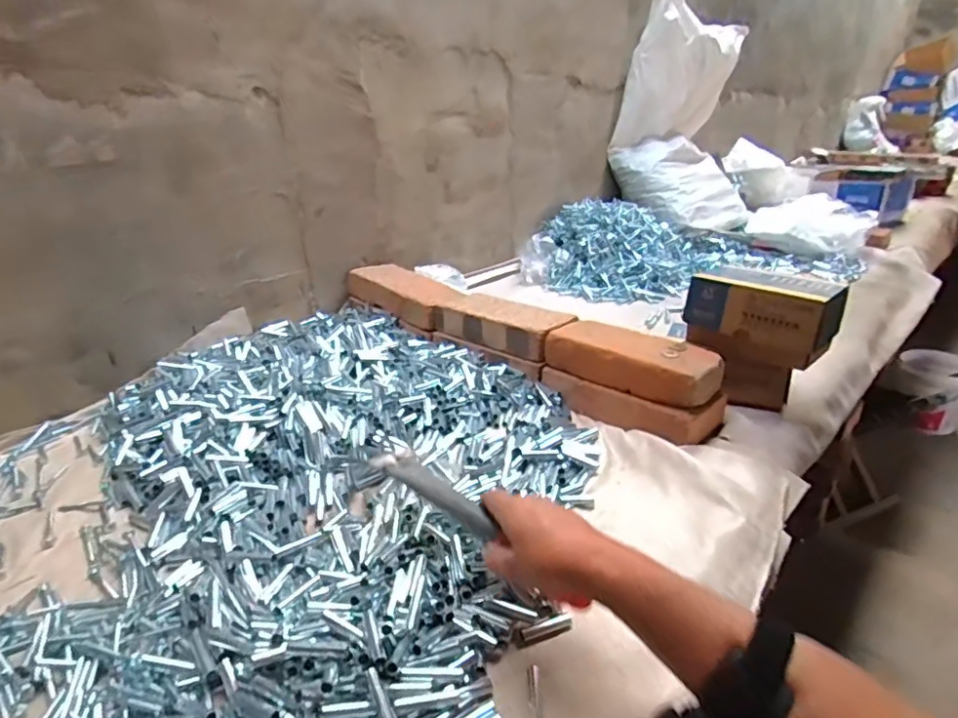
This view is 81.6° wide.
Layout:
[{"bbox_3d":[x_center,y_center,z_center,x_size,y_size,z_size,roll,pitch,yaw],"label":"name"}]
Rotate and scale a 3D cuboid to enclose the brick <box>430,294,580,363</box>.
[{"bbox_3d":[0.043,-0.054,0.933,0.235,0.064,0.107,19,32,38],"label":"brick"}]

